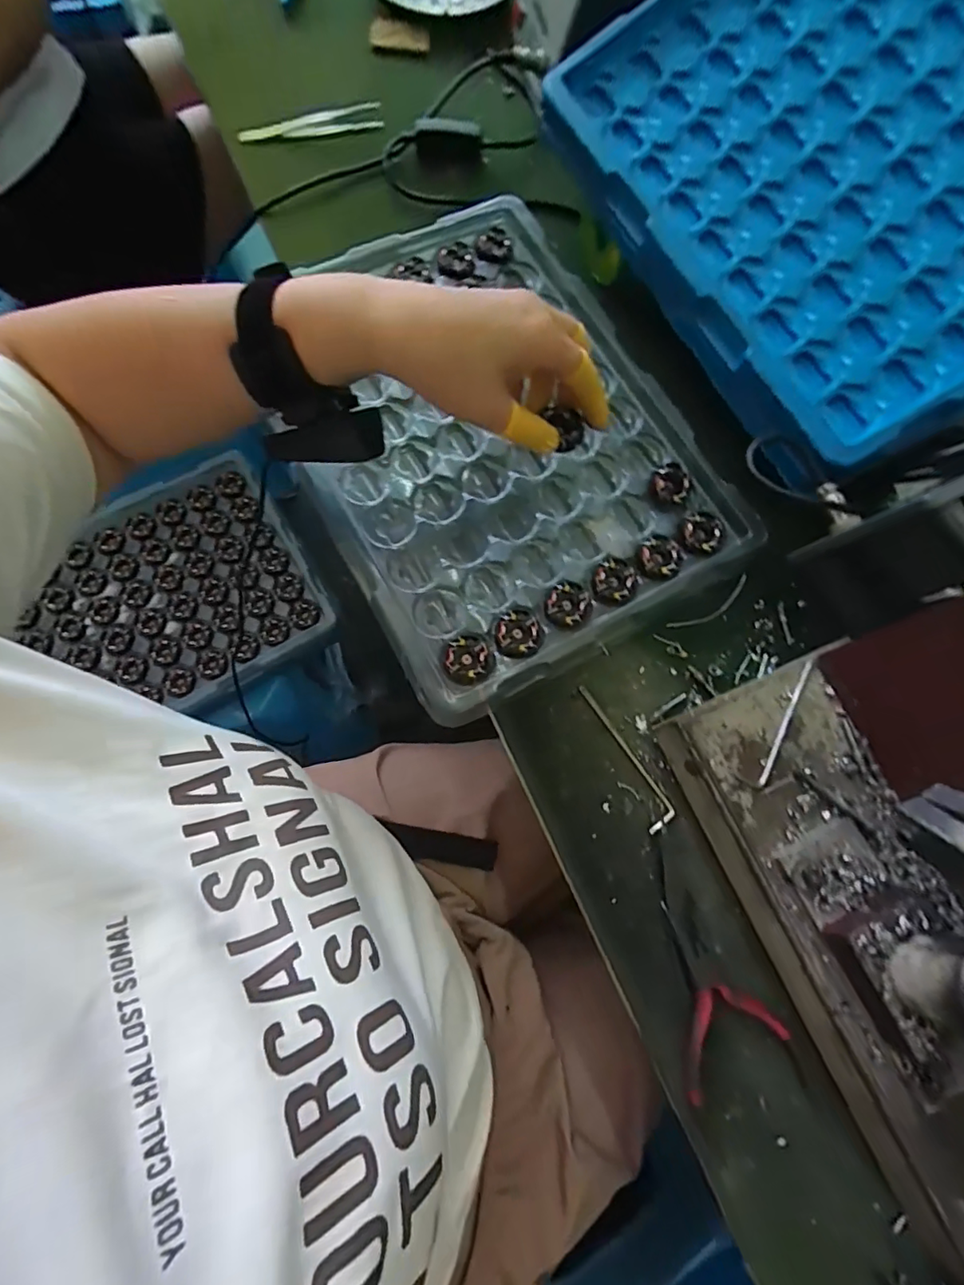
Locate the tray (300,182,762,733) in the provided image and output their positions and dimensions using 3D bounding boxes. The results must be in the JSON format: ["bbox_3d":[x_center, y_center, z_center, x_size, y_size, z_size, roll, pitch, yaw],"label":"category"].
[{"bbox_3d":[0.005,-0.162,0.408,0.282,0.024,0.370,-28,76,-8],"label":"tray"}]

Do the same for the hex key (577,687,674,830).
[{"bbox_3d":[0.097,0.074,0.358,0.021,0.005,0.102,-23,75,-7],"label":"hex key"}]

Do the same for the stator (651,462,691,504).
[{"bbox_3d":[0.141,-0.118,0.399,0.027,0.009,0.029,0,74,-1],"label":"stator"}]

